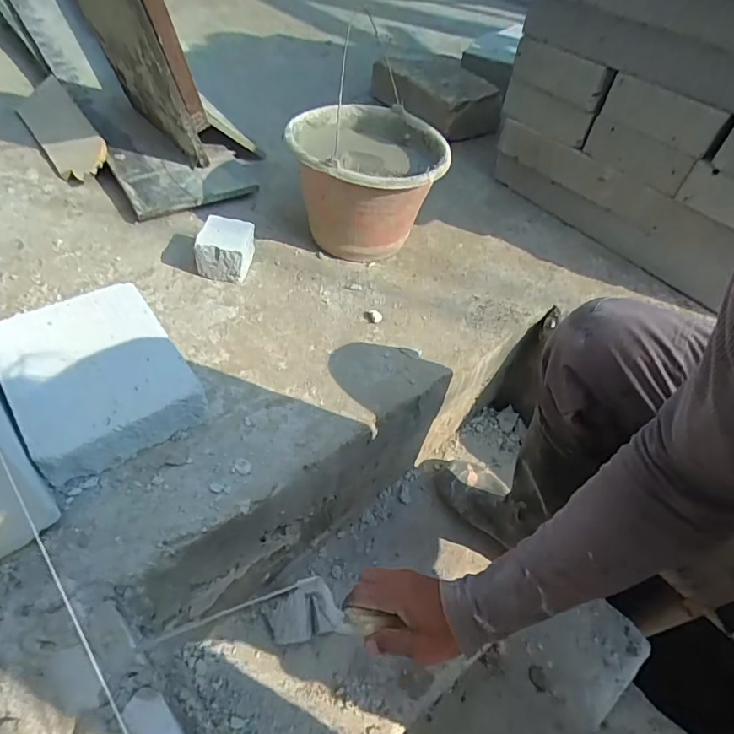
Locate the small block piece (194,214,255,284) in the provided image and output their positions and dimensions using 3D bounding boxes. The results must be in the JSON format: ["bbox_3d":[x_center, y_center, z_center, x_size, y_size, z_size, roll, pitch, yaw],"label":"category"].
[{"bbox_3d":[-0.247,-0.208,0.877,0.090,0.083,0.092,9,49,2],"label":"small block piece"}]

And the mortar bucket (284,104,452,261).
[{"bbox_3d":[-0.005,-0.335,0.928,0.257,0.204,0.272,3,49,-3],"label":"mortar bucket"}]

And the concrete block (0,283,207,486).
[{"bbox_3d":[-0.365,0.015,0.668,0.200,0.089,0.239,-28,58,-26],"label":"concrete block"}]

